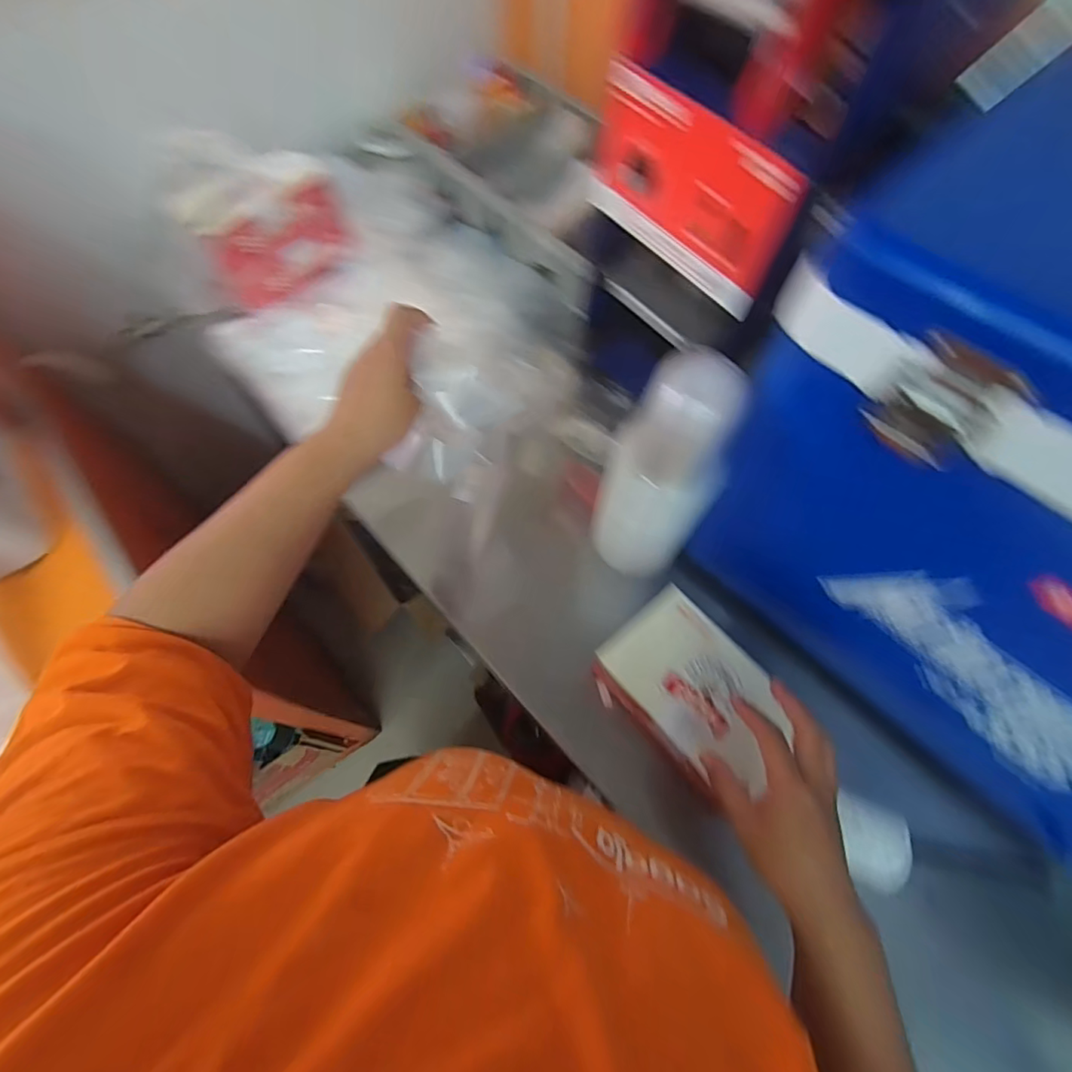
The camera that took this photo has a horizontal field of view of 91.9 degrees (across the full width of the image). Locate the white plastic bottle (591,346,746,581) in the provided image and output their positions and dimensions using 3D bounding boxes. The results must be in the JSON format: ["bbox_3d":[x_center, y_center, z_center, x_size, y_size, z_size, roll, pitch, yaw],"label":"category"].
[{"bbox_3d":[0.113,-0.049,0.475,0.076,0.271,0.069,-22,66,-12],"label":"white plastic bottle"}]

